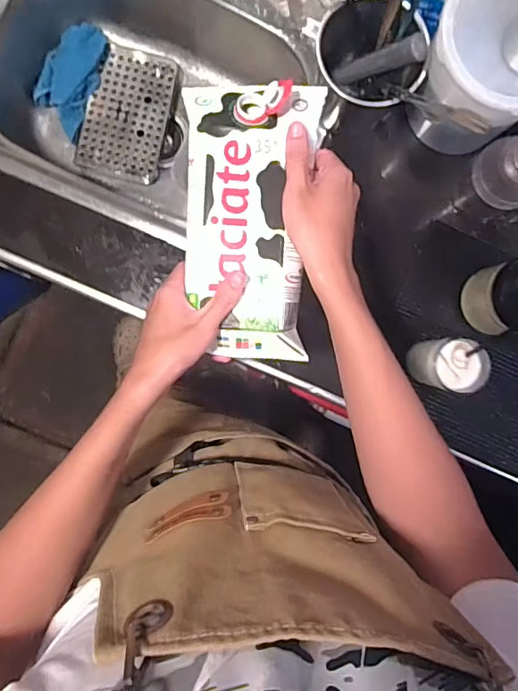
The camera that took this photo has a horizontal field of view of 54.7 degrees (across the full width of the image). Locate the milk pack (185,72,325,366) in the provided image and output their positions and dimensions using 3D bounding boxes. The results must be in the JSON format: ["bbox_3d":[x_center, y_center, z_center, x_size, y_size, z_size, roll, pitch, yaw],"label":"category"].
[{"bbox_3d":[-0.005,-0.116,0.484,0.136,0.040,0.266,-4,95,-2],"label":"milk pack"}]

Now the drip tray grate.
[{"bbox_3d":[-0.226,-0.409,0.884,0.139,0.025,0.226,16,89,-1],"label":"drip tray grate"}]

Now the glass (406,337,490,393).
[{"bbox_3d":[0.245,0.026,0.677,0.078,0.123,0.066,-3,89,-2],"label":"glass"}]

